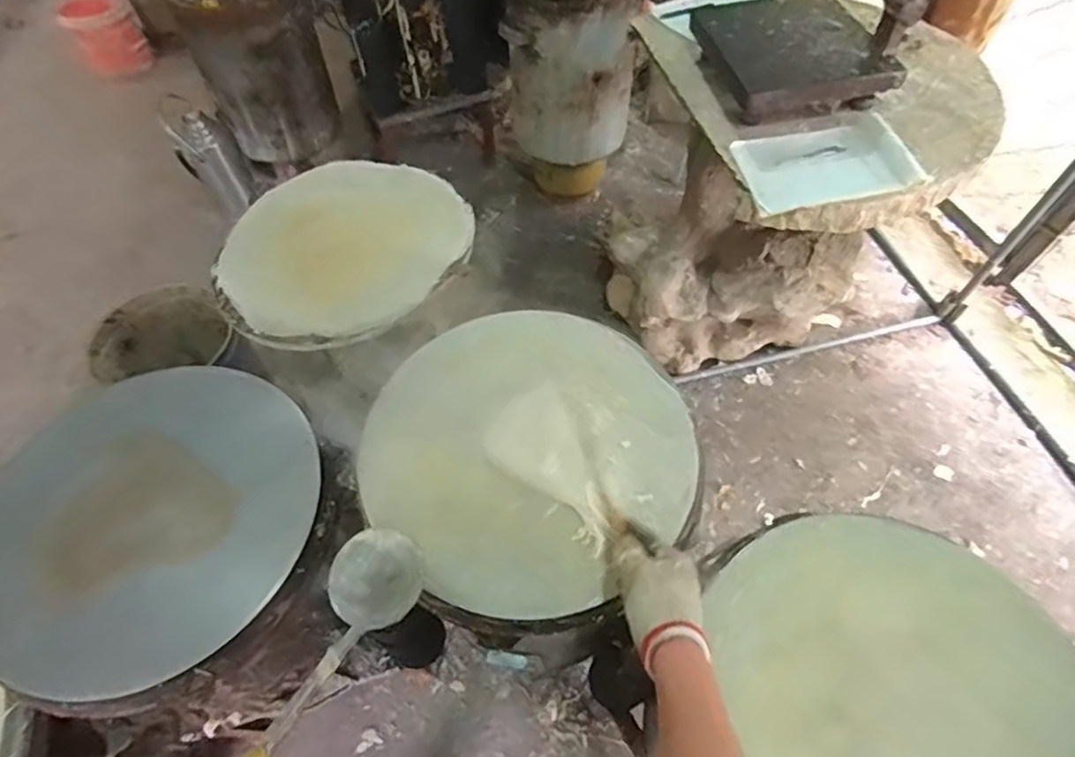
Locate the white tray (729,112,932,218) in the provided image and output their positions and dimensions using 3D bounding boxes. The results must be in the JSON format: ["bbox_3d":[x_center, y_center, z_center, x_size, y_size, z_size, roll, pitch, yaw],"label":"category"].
[{"bbox_3d":[0.531,-0.409,1.126,0.304,0.039,0.216,-9,57,-4],"label":"white tray"}]

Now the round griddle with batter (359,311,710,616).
[{"bbox_3d":[-0.004,0.071,0.709,0.368,0.044,0.361,-1,57,1],"label":"round griddle with batter"}]

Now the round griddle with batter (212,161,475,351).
[{"bbox_3d":[-0.298,-0.211,0.925,0.381,0.045,0.349,-1,57,1],"label":"round griddle with batter"}]

